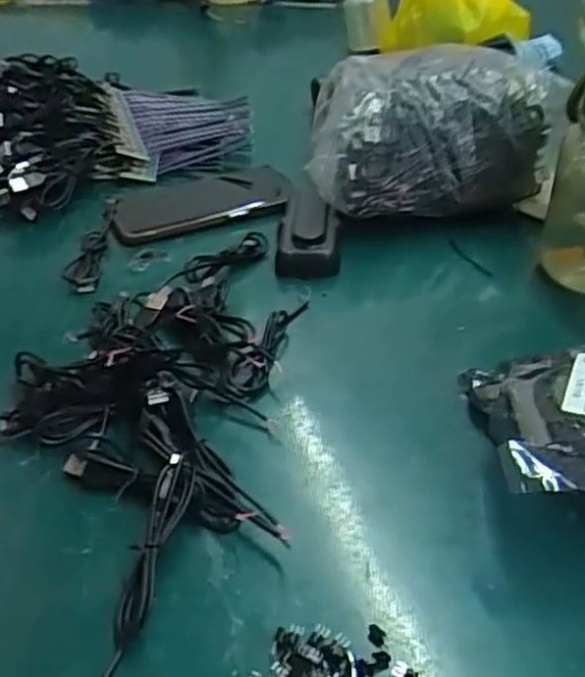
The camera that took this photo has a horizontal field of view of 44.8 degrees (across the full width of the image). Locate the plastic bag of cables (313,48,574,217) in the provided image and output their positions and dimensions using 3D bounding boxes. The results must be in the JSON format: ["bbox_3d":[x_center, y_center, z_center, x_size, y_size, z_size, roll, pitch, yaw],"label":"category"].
[{"bbox_3d":[0.112,-0.169,0.611,0.202,0.120,0.123,-4,38,-4],"label":"plastic bag of cables"}]

